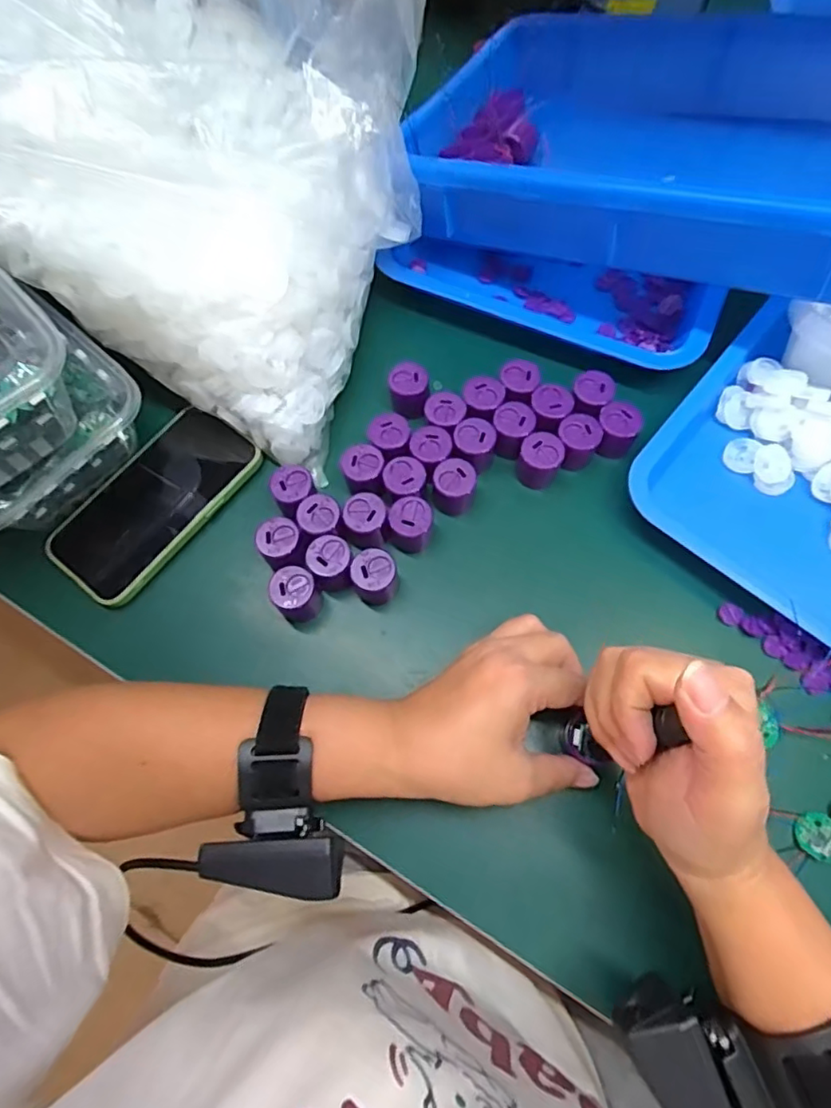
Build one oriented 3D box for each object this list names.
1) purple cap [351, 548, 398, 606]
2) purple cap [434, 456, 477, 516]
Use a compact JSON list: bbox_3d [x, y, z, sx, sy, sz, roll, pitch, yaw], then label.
[{"bbox_3d":[-0.025,0.015,0.377,0.026,0.034,0.026,-1,69,2],"label":"purple cap"},{"bbox_3d":[0.026,-0.044,0.399,0.028,0.039,0.025,-4,69,1],"label":"purple cap"}]

